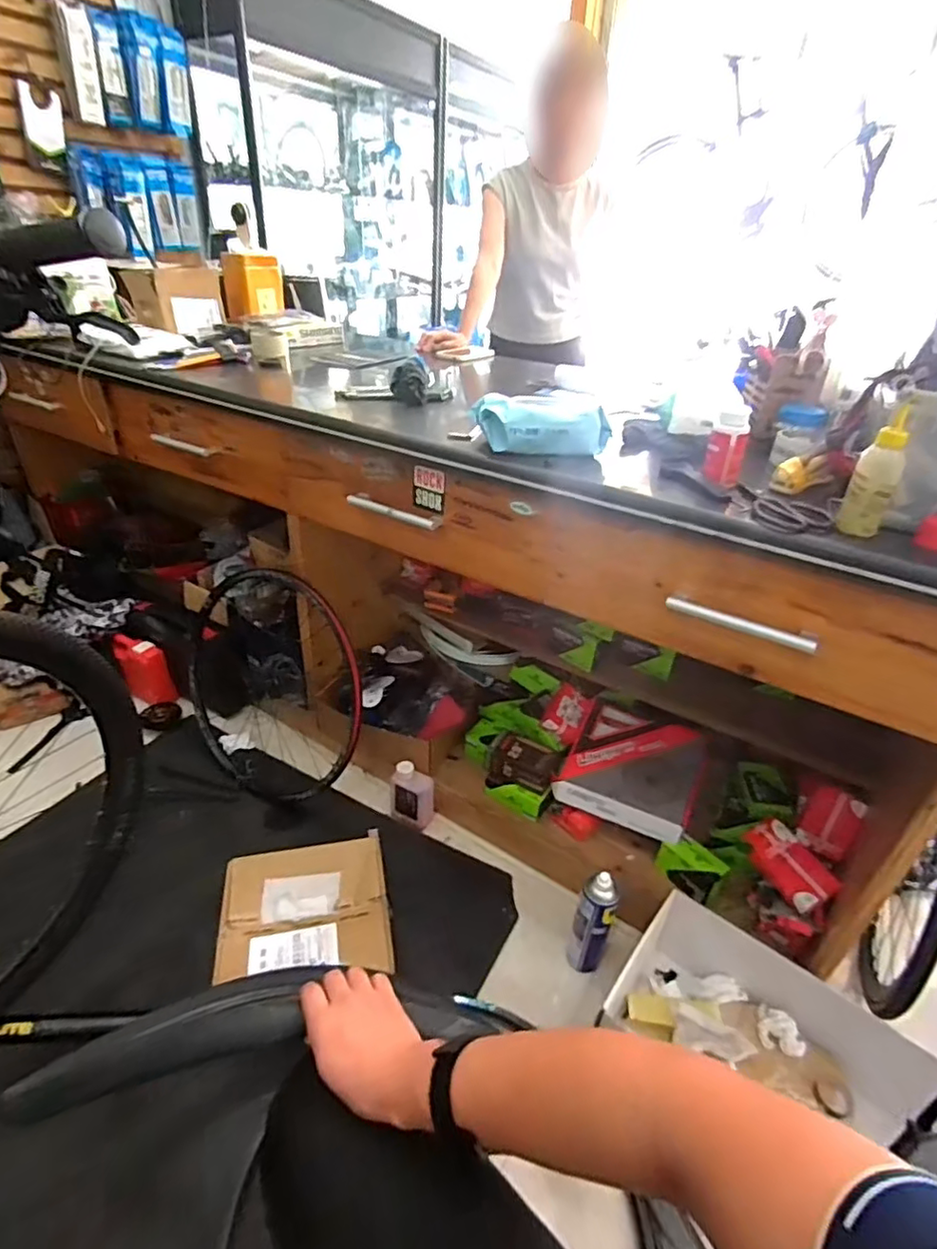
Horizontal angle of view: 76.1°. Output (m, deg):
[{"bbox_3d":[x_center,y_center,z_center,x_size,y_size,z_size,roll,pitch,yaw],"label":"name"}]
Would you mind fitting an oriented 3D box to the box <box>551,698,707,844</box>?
[{"bbox_3d":[0.329,0.278,1.202,0.250,0.033,0.241,16,56,19],"label":"box"}]

